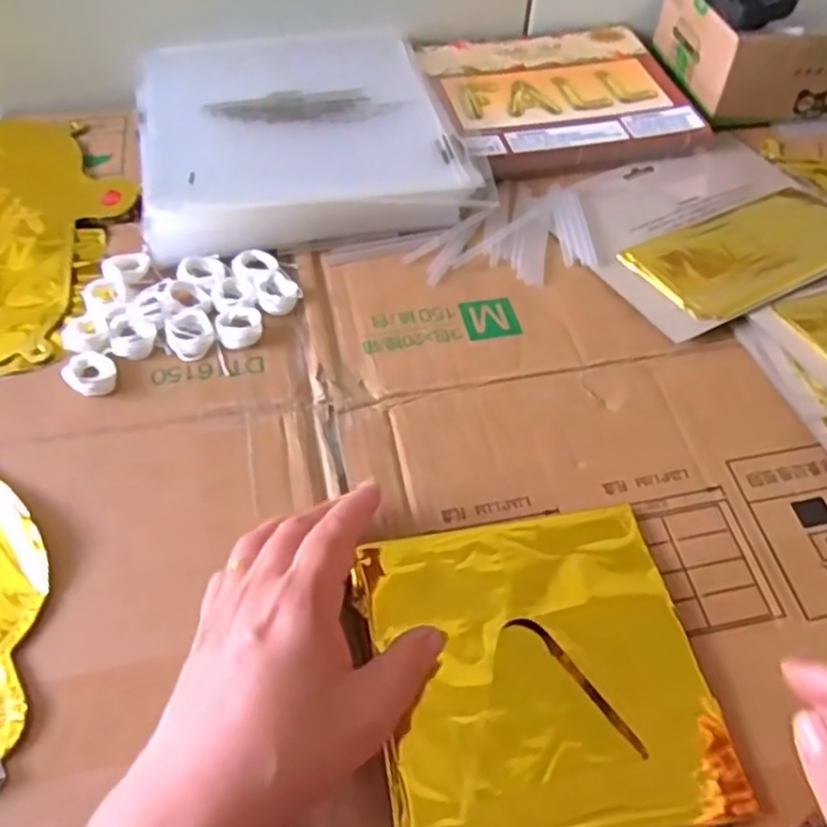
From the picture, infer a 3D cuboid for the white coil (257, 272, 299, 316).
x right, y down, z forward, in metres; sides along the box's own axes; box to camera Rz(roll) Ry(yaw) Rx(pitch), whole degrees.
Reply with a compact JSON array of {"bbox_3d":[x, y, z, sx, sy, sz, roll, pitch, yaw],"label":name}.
[{"bbox_3d":[-0.085,-0.075,0.467,0.025,0.008,0.029,-8,54,-7],"label":"white coil"}]

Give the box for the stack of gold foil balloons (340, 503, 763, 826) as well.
[{"bbox_3d":[0.055,0.113,0.333,0.145,0.015,0.140,-8,54,-7],"label":"stack of gold foil balloons"}]

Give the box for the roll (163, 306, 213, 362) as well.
[{"bbox_3d":[-0.132,-0.048,0.440,0.026,0.008,0.035,-19,56,-15],"label":"roll"}]

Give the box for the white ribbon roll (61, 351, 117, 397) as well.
[{"bbox_3d":[-0.183,-0.024,0.420,0.026,0.011,0.030,-22,57,-16],"label":"white ribbon roll"}]

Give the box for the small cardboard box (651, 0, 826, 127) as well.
[{"bbox_3d":[0.305,-0.301,0.598,0.186,0.070,0.134,-5,54,-5],"label":"small cardboard box"}]

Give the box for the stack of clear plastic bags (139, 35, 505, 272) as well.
[{"bbox_3d":[-0.084,-0.207,0.544,0.220,0.029,0.228,-12,55,-10],"label":"stack of clear plastic bags"}]

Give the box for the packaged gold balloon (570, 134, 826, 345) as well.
[{"bbox_3d":[0.203,-0.132,0.504,0.188,0.016,0.160,-20,57,-15],"label":"packaged gold balloon"}]

